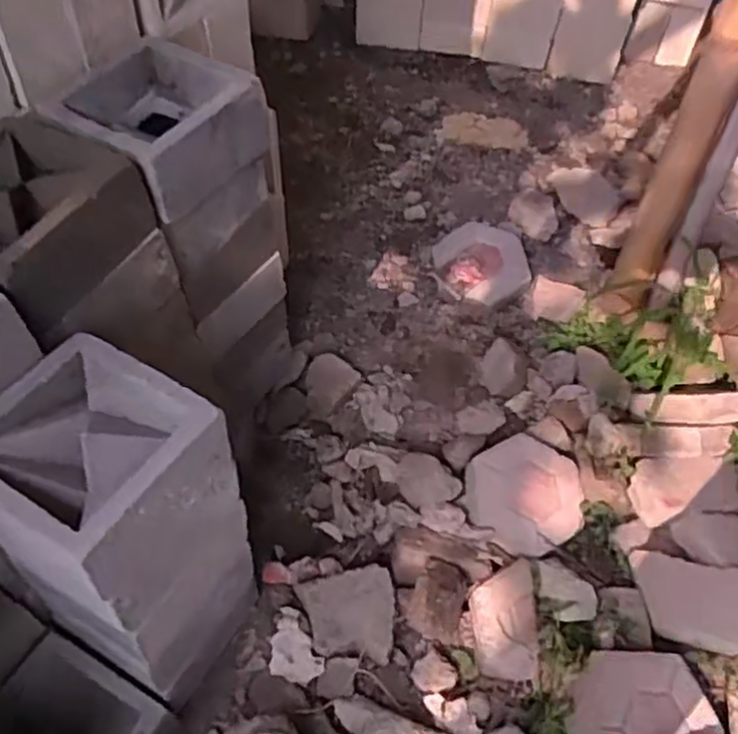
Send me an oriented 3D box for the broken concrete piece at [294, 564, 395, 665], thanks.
[{"bbox_3d":[-0.035,0.387,1.118,0.149,0.032,0.135,2,51,-2],"label":"broken concrete piece"}]

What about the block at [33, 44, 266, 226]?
[{"bbox_3d":[-0.269,-0.306,0.900,0.195,0.121,0.206,30,56,19],"label":"block"}]

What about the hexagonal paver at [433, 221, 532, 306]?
[{"bbox_3d":[0.245,-0.229,1.563,0.207,0.067,0.219,-8,53,-10],"label":"hexagonal paver"}]

